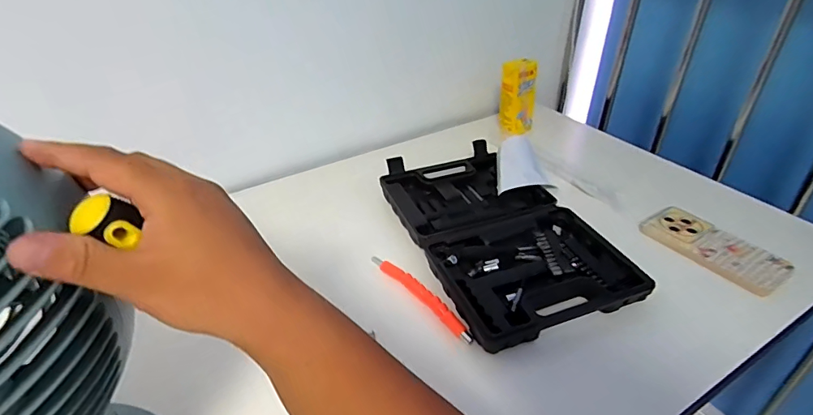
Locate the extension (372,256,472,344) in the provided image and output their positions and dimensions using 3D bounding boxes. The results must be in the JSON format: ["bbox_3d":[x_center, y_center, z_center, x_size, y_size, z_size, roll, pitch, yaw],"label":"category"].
[{"bbox_3d":[0.016,0.096,0.513,0.017,0.013,0.164,-25,42,-30],"label":"extension"}]

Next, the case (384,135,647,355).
[{"bbox_3d":[0.111,0.023,0.590,0.204,0.034,0.337,-13,37,-17],"label":"case"}]

